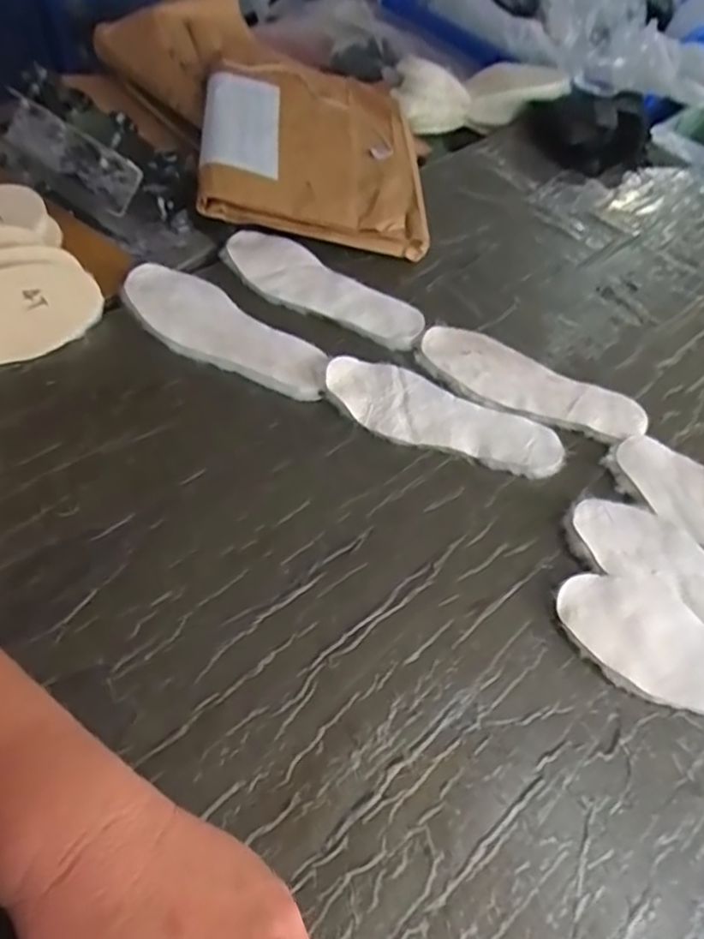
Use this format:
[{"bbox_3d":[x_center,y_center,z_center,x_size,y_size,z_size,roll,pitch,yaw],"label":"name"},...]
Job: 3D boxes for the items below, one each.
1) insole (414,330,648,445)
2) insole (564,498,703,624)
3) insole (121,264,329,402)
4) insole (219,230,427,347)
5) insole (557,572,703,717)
[{"bbox_3d":[0.196,-0.092,0.730,0.253,0.009,0.095,30,61,13],"label":"insole"},{"bbox_3d":[0.330,0.105,0.609,0.258,0.014,0.084,30,57,14],"label":"insole"},{"bbox_3d":[-0.145,-0.154,0.724,0.262,0.021,0.091,31,60,13],"label":"insole"},{"bbox_3d":[-0.039,-0.215,0.782,0.264,0.014,0.085,31,66,11],"label":"insole"},{"bbox_3d":[0.303,0.171,0.559,0.250,0.014,0.104,34,58,17],"label":"insole"}]

